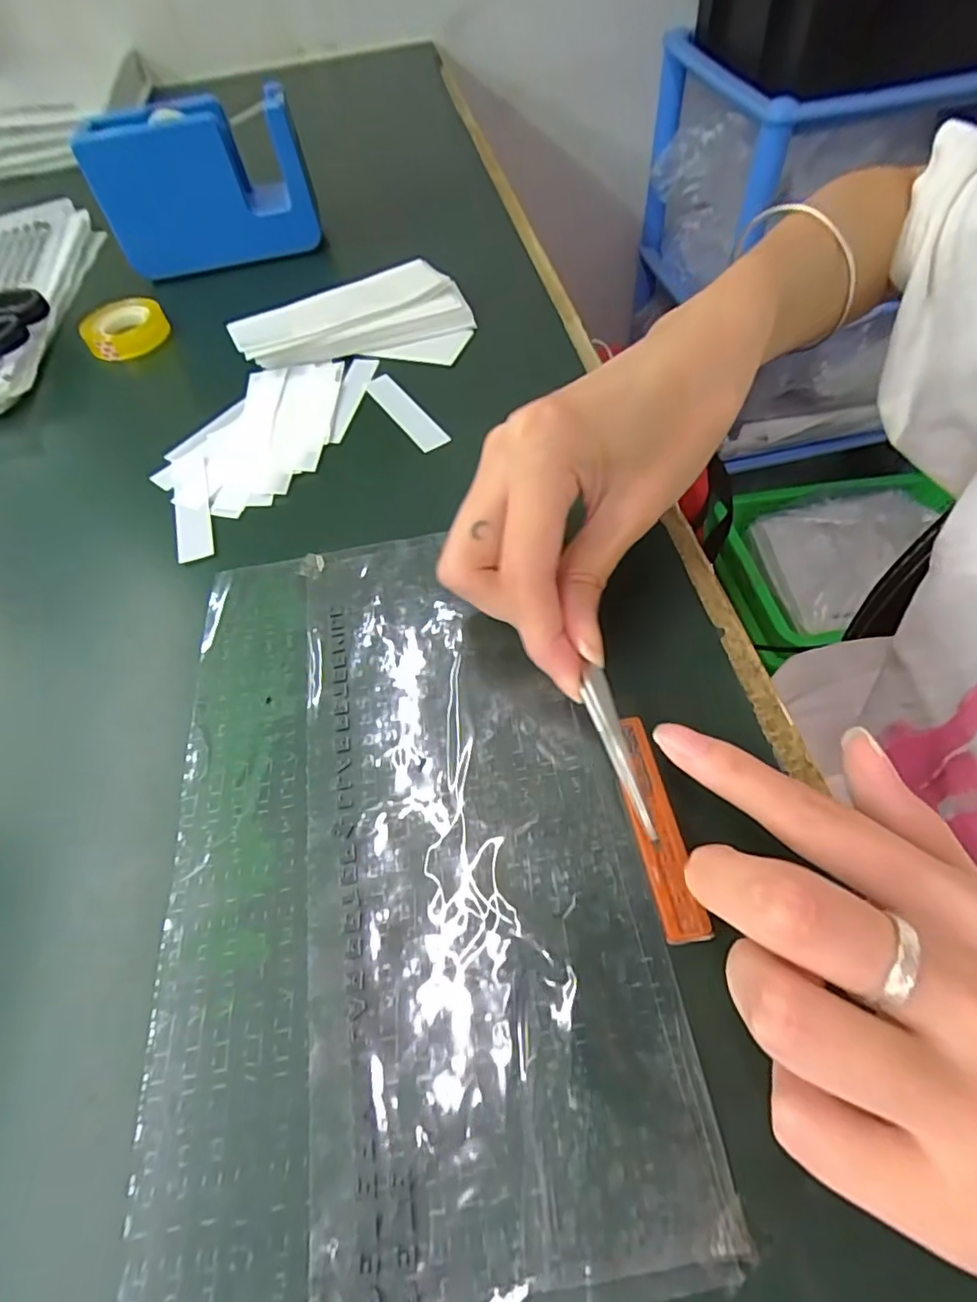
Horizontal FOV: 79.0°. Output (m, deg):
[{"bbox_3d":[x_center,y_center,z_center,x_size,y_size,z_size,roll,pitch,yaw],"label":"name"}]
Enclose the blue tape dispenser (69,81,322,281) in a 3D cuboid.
[{"bbox_3d":[-0.180,-0.294,0.375,0.125,0.074,0.043,-21,58,-8],"label":"blue tape dispenser"}]

